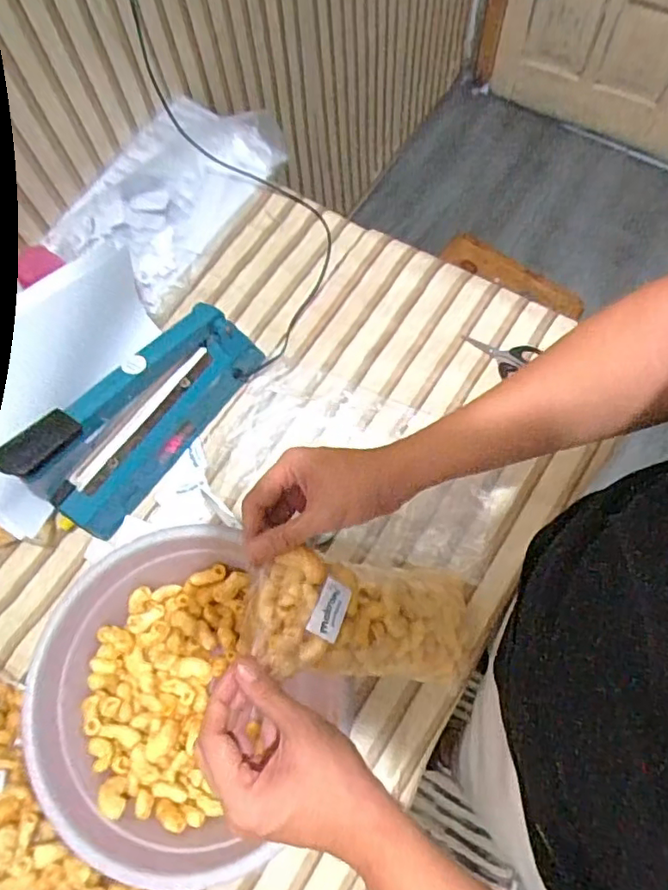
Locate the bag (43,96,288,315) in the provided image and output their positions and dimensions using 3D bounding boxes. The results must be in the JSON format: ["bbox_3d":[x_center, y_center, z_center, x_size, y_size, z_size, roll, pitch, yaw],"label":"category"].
[{"bbox_3d":[-0.235,-0.376,0.832,0.228,0.059,0.340,32,75,13],"label":"bag"}]

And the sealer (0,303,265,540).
[{"bbox_3d":[-0.209,-0.041,0.638,0.064,0.179,0.291,36,76,14],"label":"sealer"}]

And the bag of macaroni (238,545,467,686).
[{"bbox_3d":[0.042,0.158,0.521,0.054,0.262,0.102,-19,62,44],"label":"bag of macaroni"}]

